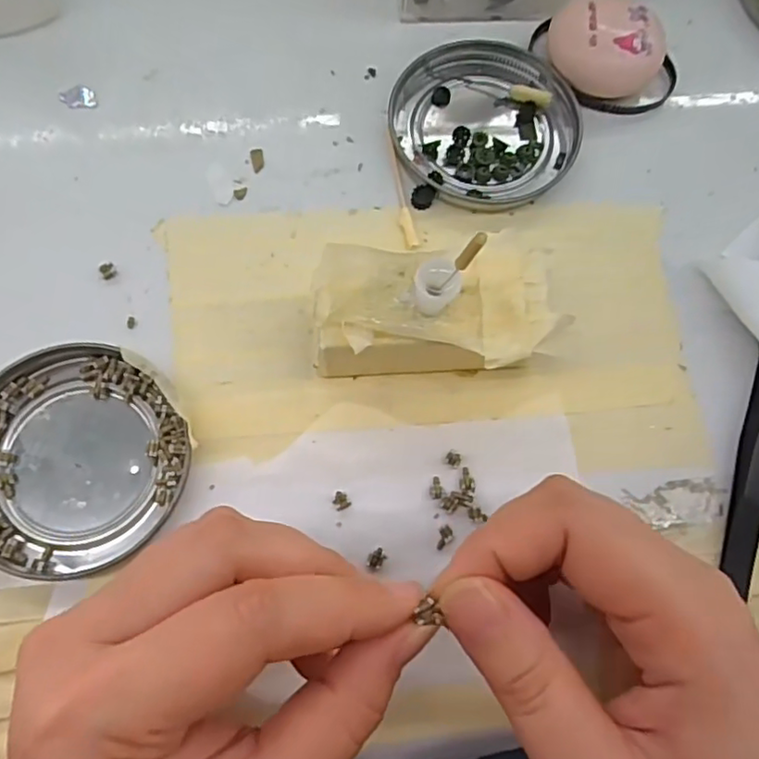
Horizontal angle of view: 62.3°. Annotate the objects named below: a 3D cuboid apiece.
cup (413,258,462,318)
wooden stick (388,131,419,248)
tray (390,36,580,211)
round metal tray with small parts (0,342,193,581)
[{"bbox_3d":[0.018,-0.029,0.203,0.014,0.019,0.013,1,72,-2],"label":"cup"},{"bbox_3d":[0.008,-0.079,0.258,0.006,0.004,0.054,-9,74,-5],"label":"wooden stick"},{"bbox_3d":[0.045,-0.110,0.268,0.077,0.008,0.079,1,74,-2],"label":"tray"},{"bbox_3d":[-0.109,0.029,0.220,0.077,0.008,0.076,1,74,-2],"label":"round metal tray with small parts"}]

